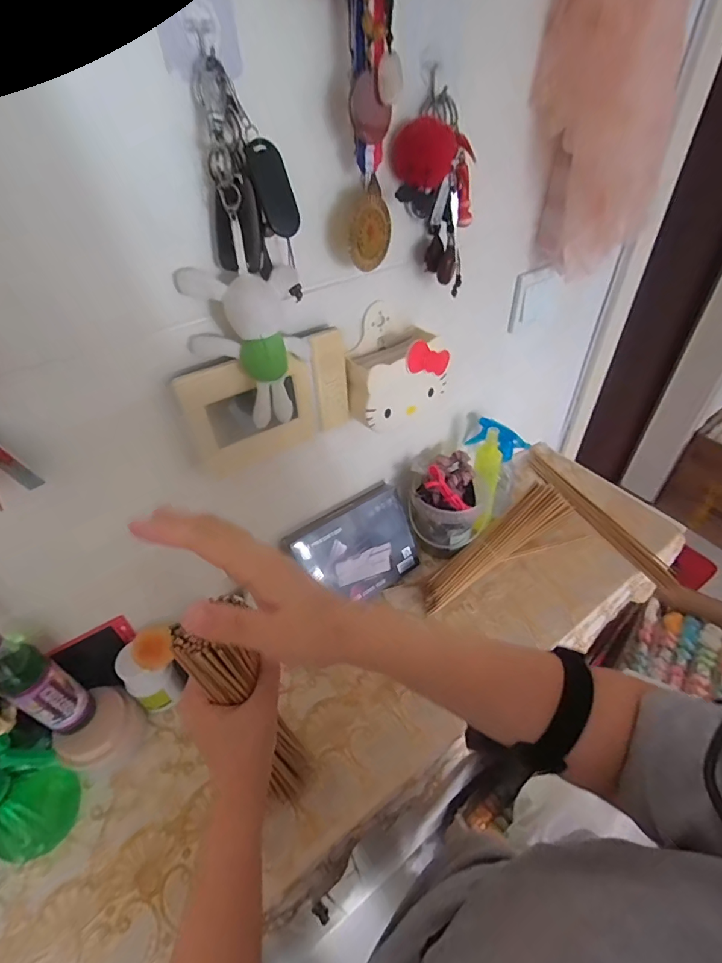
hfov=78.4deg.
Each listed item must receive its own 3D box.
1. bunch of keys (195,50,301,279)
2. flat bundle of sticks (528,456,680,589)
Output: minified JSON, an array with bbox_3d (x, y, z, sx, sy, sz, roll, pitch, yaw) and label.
[{"bbox_3d":[-0.092,-0.241,0.357,0.066,0.134,0.054,-15,45,-12],"label":"bunch of keys"},{"bbox_3d":[0.432,0.055,0.831,0.042,0.009,0.348,-18,46,-14],"label":"flat bundle of sticks"}]

